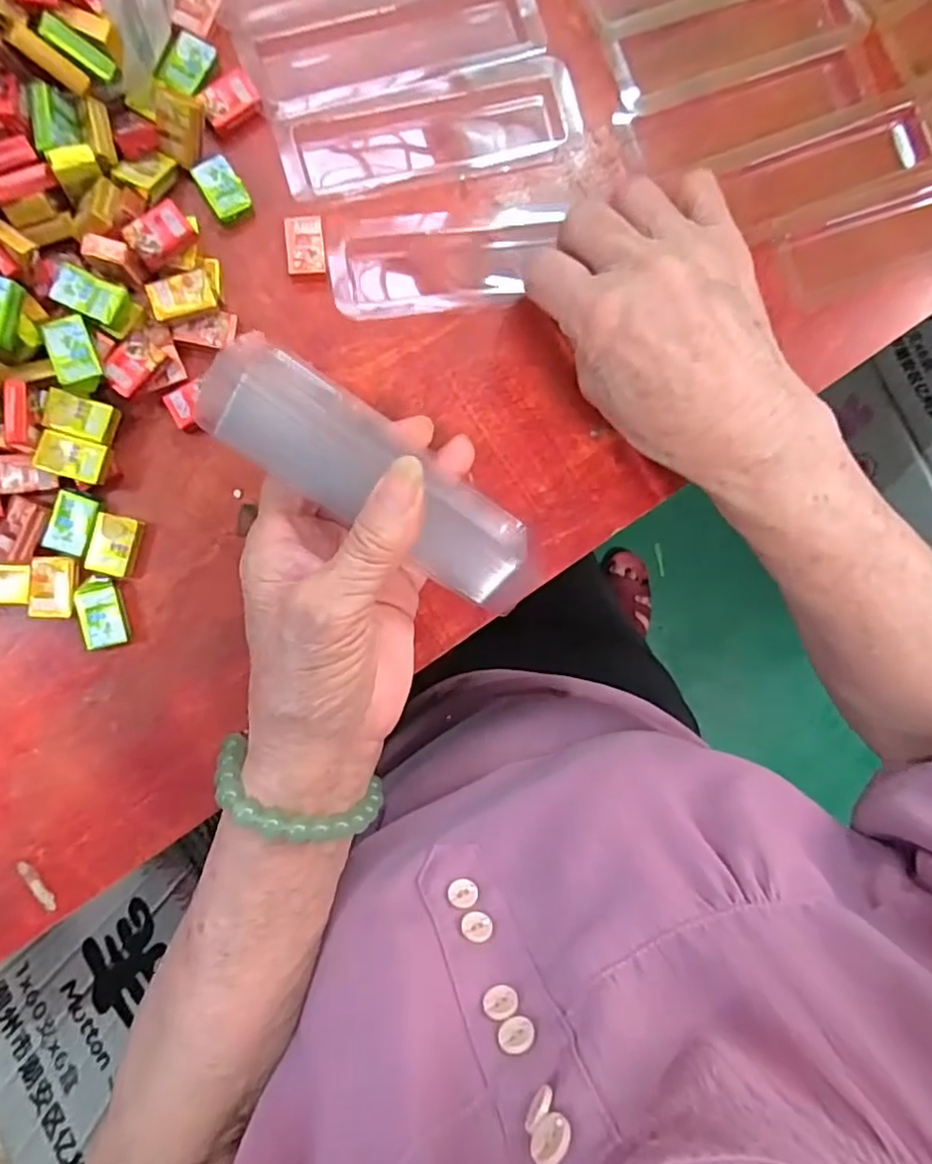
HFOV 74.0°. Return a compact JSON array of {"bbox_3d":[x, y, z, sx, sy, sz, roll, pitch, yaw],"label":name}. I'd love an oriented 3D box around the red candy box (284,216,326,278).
[{"bbox_3d":[-0.072,-0.150,0.279,0.017,0.005,0.026,-5,91,-8],"label":"red candy box"}]

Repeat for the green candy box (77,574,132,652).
[{"bbox_3d":[-0.155,0.013,0.264,0.017,0.006,0.029,-14,92,-7],"label":"green candy box"}]

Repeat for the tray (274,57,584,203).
[{"bbox_3d":[-0.016,-0.210,0.287,0.136,0.012,0.043,-15,92,-7],"label":"tray"}]

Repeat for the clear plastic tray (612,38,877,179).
[{"bbox_3d":[0.138,-0.235,0.303,0.142,0.007,0.038,-24,93,-7],"label":"clear plastic tray"}]

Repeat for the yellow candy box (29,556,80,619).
[{"bbox_3d":[-0.174,0.002,0.260,0.018,0.004,0.026,9,89,-7],"label":"yellow candy box"}]

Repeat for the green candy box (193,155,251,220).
[{"bbox_3d":[-0.108,-0.174,0.275,0.017,0.006,0.025,-32,94,-7],"label":"green candy box"}]

